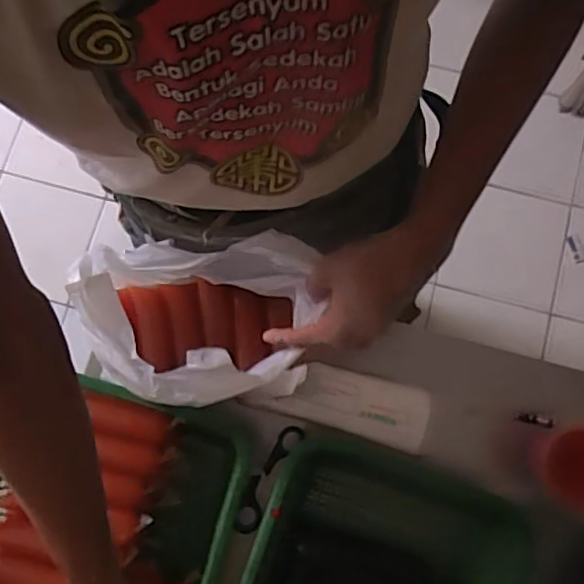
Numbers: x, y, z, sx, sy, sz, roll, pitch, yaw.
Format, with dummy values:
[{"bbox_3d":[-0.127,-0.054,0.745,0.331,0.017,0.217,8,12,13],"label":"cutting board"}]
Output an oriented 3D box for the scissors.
[{"bbox_3d":[-0.029,0.216,0.696,0.030,0.017,0.134,27,80,6],"label":"scissors"}]

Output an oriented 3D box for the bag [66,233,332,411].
[{"bbox_3d":[-0.102,0.034,0.610,0.226,0.177,0.147,3,79,1],"label":"bag"}]

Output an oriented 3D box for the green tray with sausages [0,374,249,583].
[{"bbox_3d":[-0.206,0.285,0.645,0.250,0.093,0.346,16,79,4],"label":"green tray with sausages"}]

